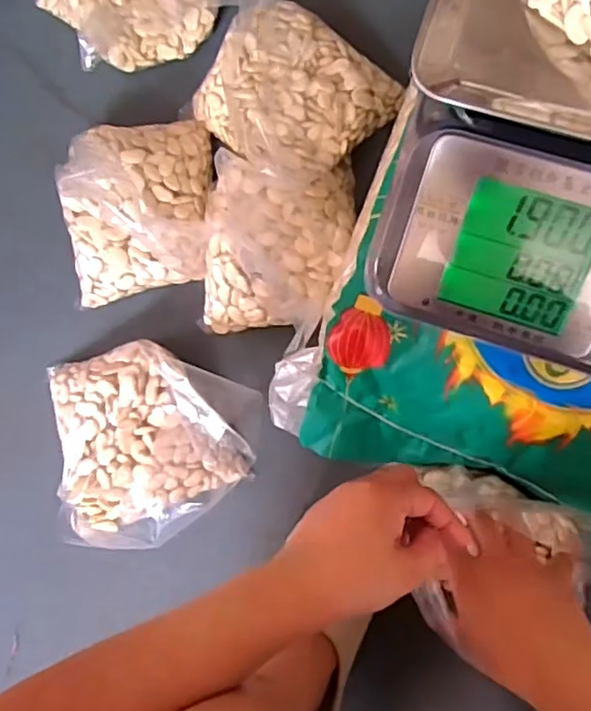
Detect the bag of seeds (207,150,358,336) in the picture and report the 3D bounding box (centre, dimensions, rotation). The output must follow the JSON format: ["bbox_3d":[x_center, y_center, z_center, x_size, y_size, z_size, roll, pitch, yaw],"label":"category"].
[{"bbox_3d":[-0.019,-0.105,0.593,0.139,0.054,0.158,3,89,7],"label":"bag of seeds"}]

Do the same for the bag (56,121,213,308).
[{"bbox_3d":[-0.160,-0.146,0.611,0.147,0.067,0.174,-4,88,7],"label":"bag"}]

